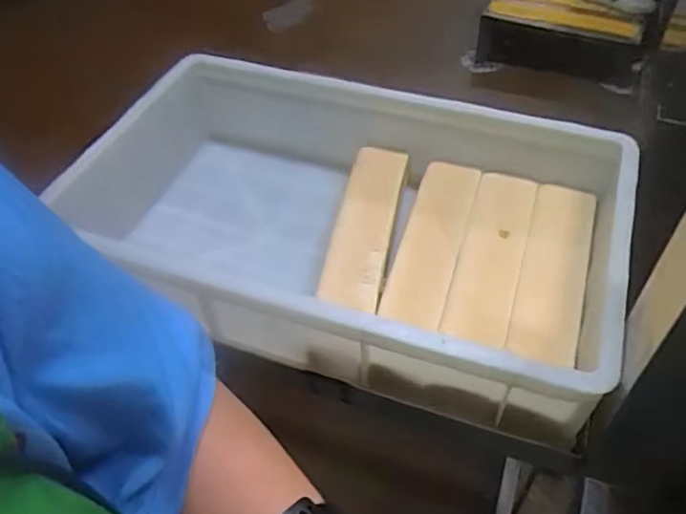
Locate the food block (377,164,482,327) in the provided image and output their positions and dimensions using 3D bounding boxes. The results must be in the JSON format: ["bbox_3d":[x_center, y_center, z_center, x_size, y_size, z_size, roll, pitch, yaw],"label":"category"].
[{"bbox_3d":[0.117,-0.027,0.808,0.075,0.029,0.260,15,65,14],"label":"food block"}]

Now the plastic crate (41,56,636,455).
[{"bbox_3d":[0.003,-0.045,0.800,0.659,0.151,0.419,14,49,13],"label":"plastic crate"}]

